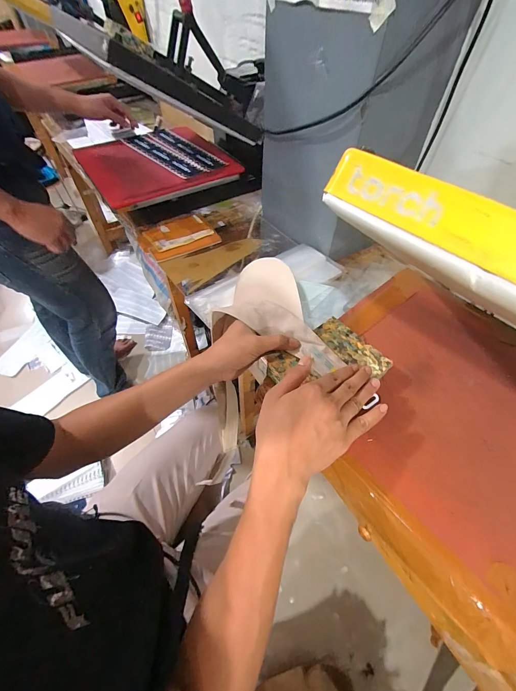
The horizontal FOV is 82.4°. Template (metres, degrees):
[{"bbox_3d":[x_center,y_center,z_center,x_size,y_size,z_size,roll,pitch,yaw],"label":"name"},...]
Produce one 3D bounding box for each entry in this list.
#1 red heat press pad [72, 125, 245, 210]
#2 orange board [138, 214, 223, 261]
[{"bbox_3d":[-0.300,-0.551,0.877,0.377,0.045,0.420,-28,59,-19],"label":"red heat press pad"},{"bbox_3d":[-0.219,-0.301,0.808,0.187,0.028,0.142,-28,59,-19],"label":"orange board"}]

